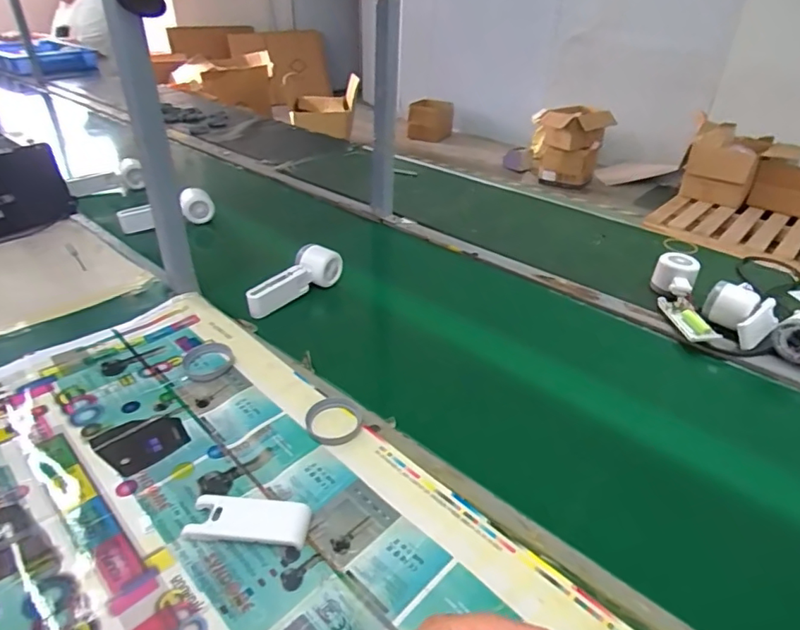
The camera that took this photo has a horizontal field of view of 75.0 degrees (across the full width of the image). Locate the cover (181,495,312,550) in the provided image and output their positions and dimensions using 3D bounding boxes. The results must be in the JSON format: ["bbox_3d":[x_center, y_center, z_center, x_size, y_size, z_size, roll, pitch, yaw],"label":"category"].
[{"bbox_3d":[-0.130,0.179,0.452,0.101,0.013,0.040,3,33,3],"label":"cover"}]

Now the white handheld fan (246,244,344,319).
[{"bbox_3d":[-0.163,-0.054,0.781,0.047,0.056,0.160,28,42,36],"label":"white handheld fan"}]

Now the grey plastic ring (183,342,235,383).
[{"bbox_3d":[-0.234,0.056,0.638,0.057,0.010,0.065,-18,37,-27],"label":"grey plastic ring"}]

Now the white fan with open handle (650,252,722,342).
[{"bbox_3d":[0.415,-0.029,0.762,0.059,0.051,0.167,8,33,11],"label":"white fan with open handle"}]

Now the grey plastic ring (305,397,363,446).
[{"bbox_3d":[-0.070,0.112,0.556,0.058,0.016,0.061,0,33,0],"label":"grey plastic ring"}]

